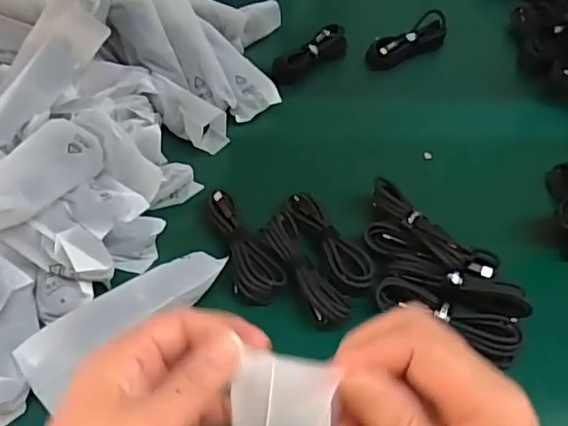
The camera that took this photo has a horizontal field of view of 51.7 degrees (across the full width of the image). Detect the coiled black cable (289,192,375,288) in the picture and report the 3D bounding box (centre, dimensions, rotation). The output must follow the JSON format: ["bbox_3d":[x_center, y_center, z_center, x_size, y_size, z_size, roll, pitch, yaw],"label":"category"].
[{"bbox_3d":[0.038,0.021,0.489,0.029,0.012,0.103,-20,53,-20],"label":"coiled black cable"}]

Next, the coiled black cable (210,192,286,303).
[{"bbox_3d":[-0.031,0.026,0.484,0.039,0.022,0.106,-13,51,-15],"label":"coiled black cable"}]

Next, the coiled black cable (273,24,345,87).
[{"bbox_3d":[0.030,-0.179,0.668,0.024,0.035,0.104,36,56,25],"label":"coiled black cable"}]

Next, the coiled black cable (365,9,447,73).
[{"bbox_3d":[0.146,-0.201,0.690,0.112,0.033,0.037,-28,56,-25],"label":"coiled black cable"}]

